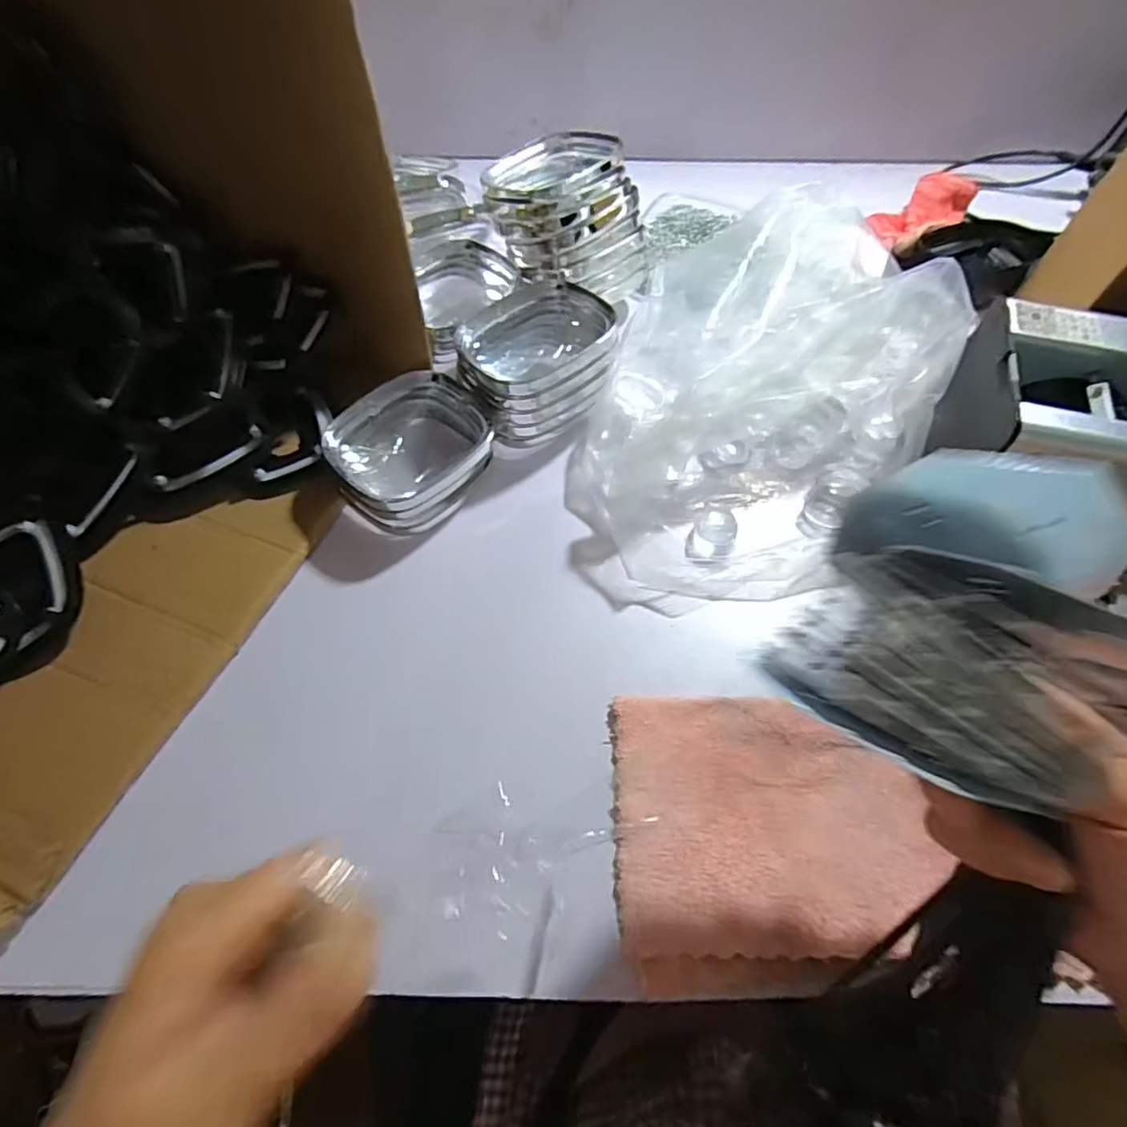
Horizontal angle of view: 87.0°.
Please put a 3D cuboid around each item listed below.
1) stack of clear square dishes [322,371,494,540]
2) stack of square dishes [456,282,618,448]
[{"bbox_3d":[-0.117,-0.084,0.462,0.098,0.057,0.121,39,67,21],"label":"stack of clear square dishes"},{"bbox_3d":[-0.022,-0.161,0.489,0.125,0.078,0.105,-22,62,-12],"label":"stack of square dishes"}]

